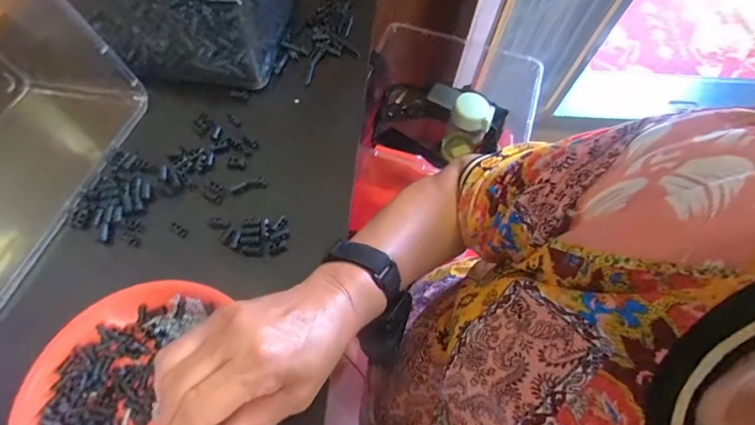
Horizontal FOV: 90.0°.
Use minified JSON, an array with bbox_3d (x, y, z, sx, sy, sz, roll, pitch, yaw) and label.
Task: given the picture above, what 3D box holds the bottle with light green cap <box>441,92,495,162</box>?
[{"bbox_3d":[0.163,-0.148,0.702,0.069,0.153,0.060,26,67,9],"label":"bottle with light green cap"}]

